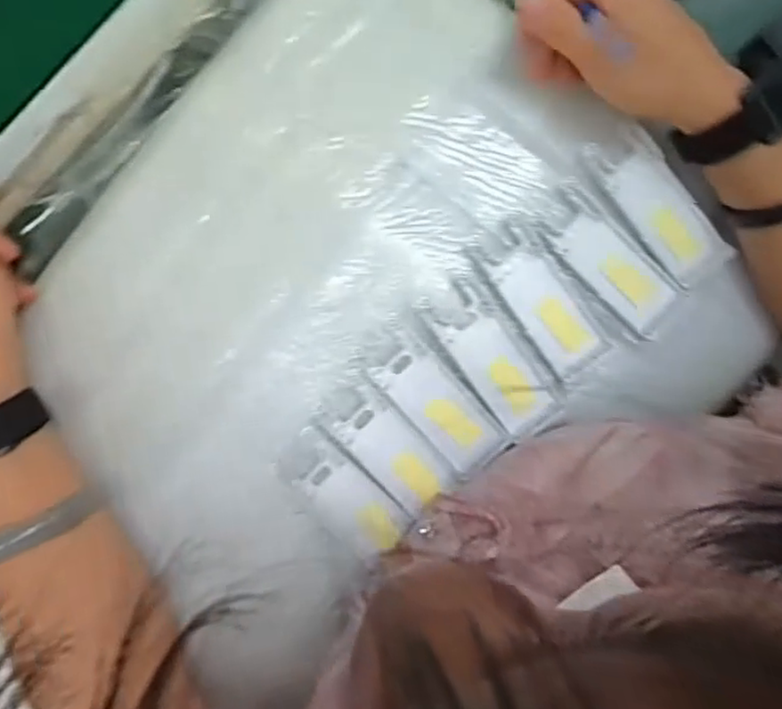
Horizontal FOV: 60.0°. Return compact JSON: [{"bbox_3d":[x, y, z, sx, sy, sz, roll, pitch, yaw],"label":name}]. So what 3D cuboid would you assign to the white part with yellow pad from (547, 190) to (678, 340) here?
[{"bbox_3d":[0.134,-0.058,0.419,0.036,0.009,0.096,-42,90,-2],"label":"white part with yellow pad"}]

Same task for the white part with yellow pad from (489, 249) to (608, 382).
[{"bbox_3d":[0.097,-0.026,0.417,0.039,0.004,0.078,-36,86,-8],"label":"white part with yellow pad"}]

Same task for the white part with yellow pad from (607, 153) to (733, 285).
[{"bbox_3d":[0.170,-0.086,0.417,0.036,0.005,0.083,-35,89,-2],"label":"white part with yellow pad"}]

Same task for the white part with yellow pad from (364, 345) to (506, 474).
[{"bbox_3d":[0.028,0.030,0.419,0.036,0.009,0.089,-42,90,-2],"label":"white part with yellow pad"}]

